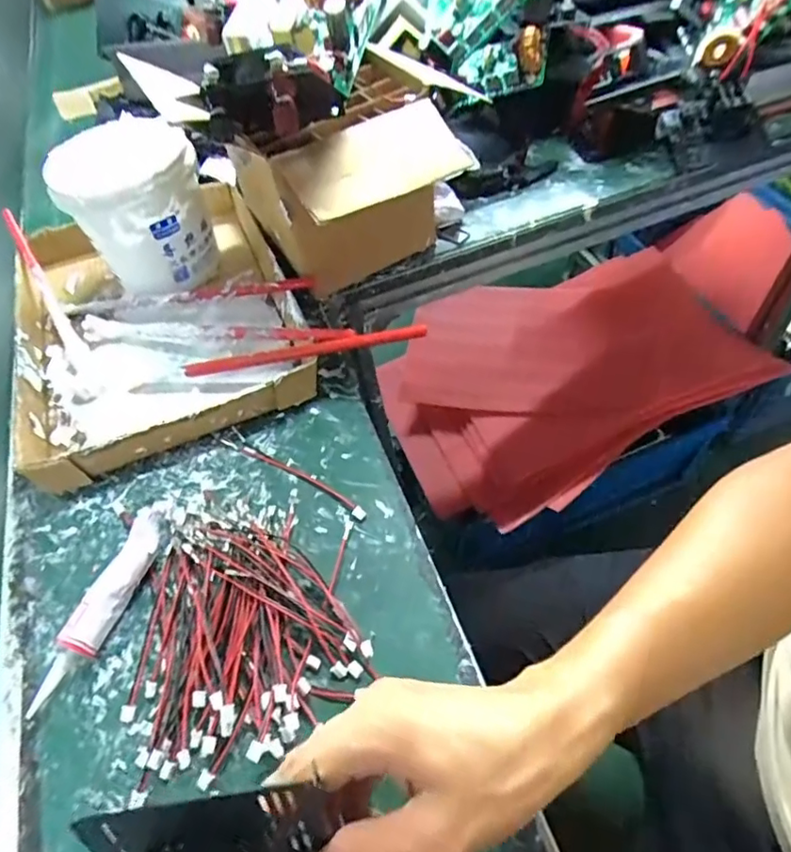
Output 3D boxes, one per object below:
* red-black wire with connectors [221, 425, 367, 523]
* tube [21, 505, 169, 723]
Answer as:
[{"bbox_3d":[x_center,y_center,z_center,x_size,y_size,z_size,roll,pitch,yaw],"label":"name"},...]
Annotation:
[{"bbox_3d":[-0.078,0.035,0.421,0.136,0.007,0.013,26,63,23],"label":"red-black wire with connectors"},{"bbox_3d":[-0.186,0.114,0.369,0.028,0.023,0.139,8,57,13],"label":"tube"}]

